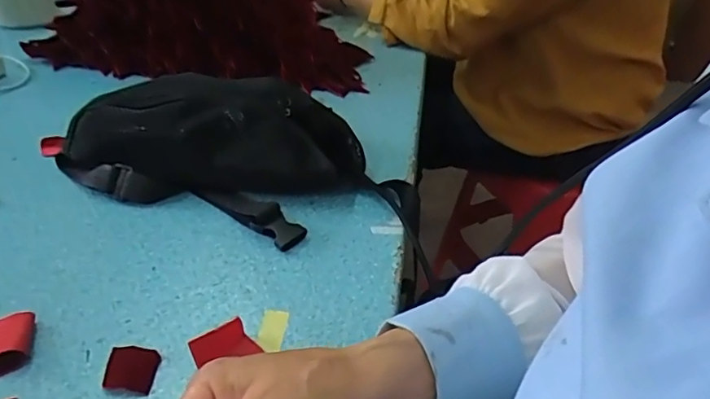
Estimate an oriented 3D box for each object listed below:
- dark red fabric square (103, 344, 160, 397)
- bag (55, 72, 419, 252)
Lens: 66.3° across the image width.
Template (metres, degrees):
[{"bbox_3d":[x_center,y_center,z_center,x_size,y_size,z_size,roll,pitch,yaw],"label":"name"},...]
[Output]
[{"bbox_3d":[-0.143,0.108,0.348,0.033,0.004,0.034,5,32,-1],"label":"dark red fabric square"},{"bbox_3d":[-0.112,-0.055,0.514,0.341,0.081,0.162,15,38,17],"label":"bag"}]

